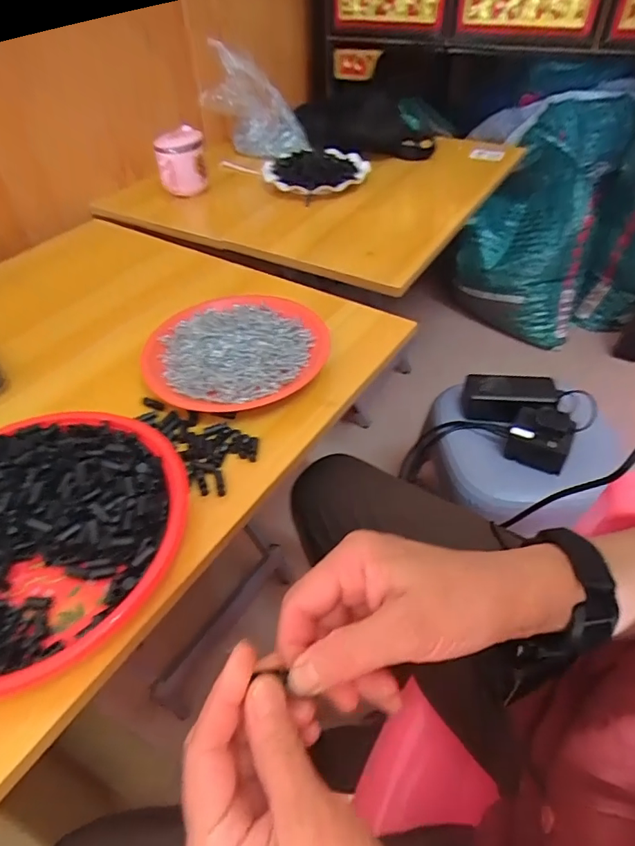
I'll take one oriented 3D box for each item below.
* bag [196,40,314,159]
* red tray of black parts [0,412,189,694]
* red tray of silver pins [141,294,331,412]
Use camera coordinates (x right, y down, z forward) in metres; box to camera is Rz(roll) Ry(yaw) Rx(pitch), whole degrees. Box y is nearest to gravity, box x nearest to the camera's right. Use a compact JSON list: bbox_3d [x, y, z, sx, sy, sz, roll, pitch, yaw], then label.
[{"bbox_3d":[-0.128,-0.624,0.950,0.196,0.174,0.112,0,47,3],"label":"bag"},{"bbox_3d":[-0.223,0.081,0.372,0.227,0.033,0.235,4,47,7],"label":"red tray of black parts"},{"bbox_3d":[-0.088,-0.075,0.523,0.177,0.026,0.185,16,50,17],"label":"red tray of silver pins"}]

